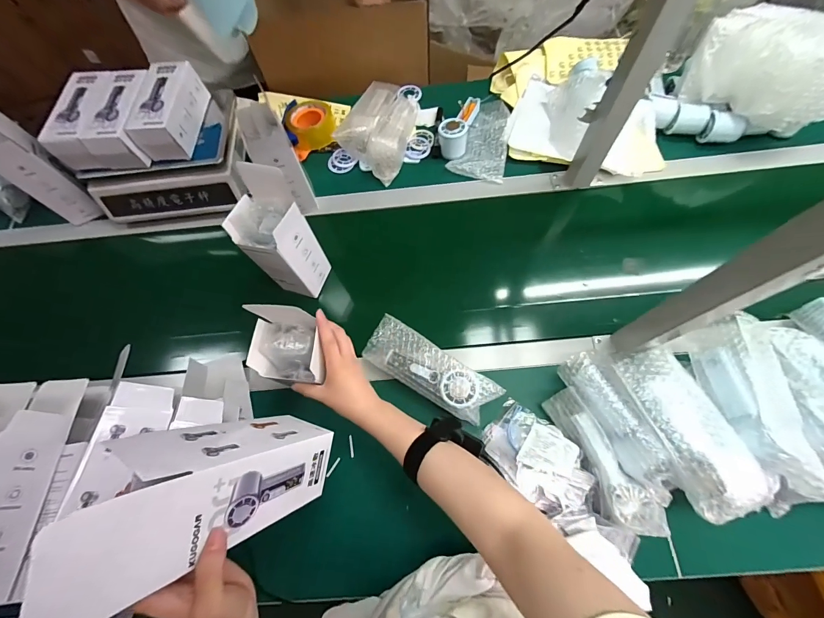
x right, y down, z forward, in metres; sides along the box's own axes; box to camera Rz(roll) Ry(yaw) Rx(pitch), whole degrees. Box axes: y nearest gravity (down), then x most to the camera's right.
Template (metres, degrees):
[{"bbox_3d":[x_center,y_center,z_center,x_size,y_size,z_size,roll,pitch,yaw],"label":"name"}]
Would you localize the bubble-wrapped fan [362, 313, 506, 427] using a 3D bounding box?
[{"bbox_3d":[0.026,0.096,0.549,0.208,0.052,0.074,31,75,12],"label":"bubble-wrapped fan"}]

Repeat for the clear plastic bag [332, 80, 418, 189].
[{"bbox_3d":[-0.063,-0.397,0.751,0.138,0.093,0.250,18,73,8],"label":"clear plastic bag"}]

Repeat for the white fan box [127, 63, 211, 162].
[{"bbox_3d":[-0.441,-0.361,0.643,0.078,0.068,0.166,2,71,3],"label":"white fan box"}]

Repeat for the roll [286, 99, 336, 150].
[{"bbox_3d":[-0.217,-0.408,0.780,0.105,0.052,0.081,16,72,8],"label":"roll"}]

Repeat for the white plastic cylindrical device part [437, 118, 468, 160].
[{"bbox_3d":[0.084,-0.350,0.719,0.057,0.048,0.063,7,71,5],"label":"white plastic cylindrical device part"}]

